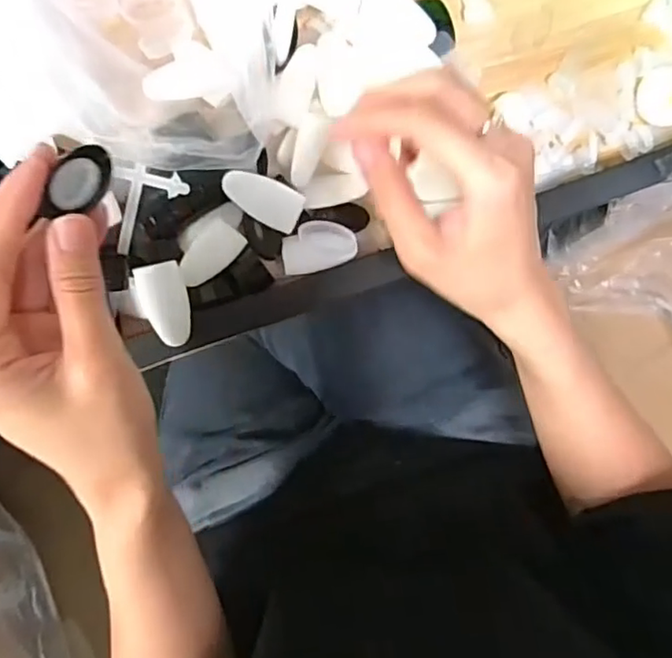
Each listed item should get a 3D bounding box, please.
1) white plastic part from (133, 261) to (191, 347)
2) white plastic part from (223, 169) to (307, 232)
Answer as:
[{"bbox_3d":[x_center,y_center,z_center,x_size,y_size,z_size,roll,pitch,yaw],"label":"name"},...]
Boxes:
[{"bbox_3d":[-0.093,-0.014,0.333,0.024,0.008,0.045,-16,97,-5],"label":"white plastic part"},{"bbox_3d":[-0.042,-0.073,0.341,0.046,0.008,0.023,24,92,-9],"label":"white plastic part"}]

